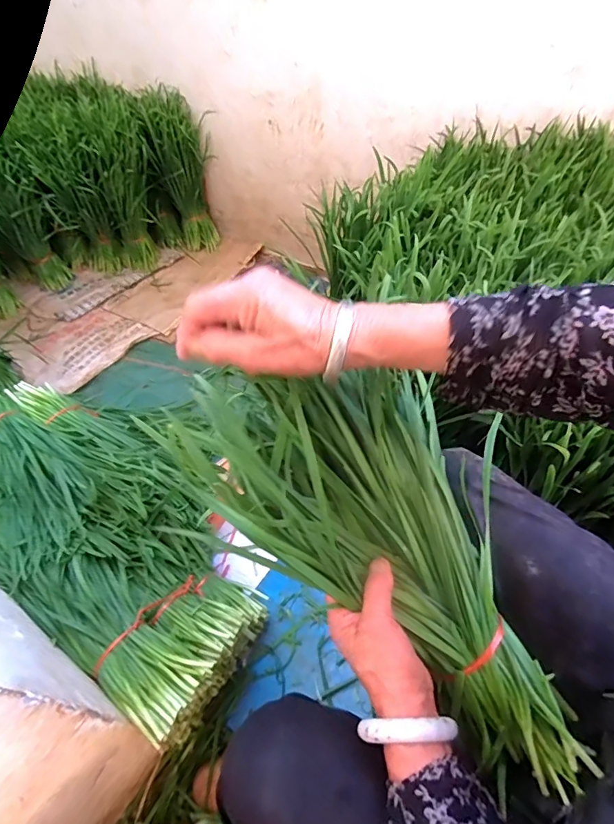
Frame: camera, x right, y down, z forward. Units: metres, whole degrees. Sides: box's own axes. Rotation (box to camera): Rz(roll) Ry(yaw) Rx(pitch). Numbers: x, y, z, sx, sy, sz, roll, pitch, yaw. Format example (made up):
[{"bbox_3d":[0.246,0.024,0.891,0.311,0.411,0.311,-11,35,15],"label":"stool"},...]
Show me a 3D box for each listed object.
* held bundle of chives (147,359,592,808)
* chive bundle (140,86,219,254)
[{"bbox_3d":[0.099,0.109,0.403,0.408,0.065,0.210,42,60,-3],"label":"held bundle of chives"},{"bbox_3d":[-0.435,-0.836,1.569,0.168,0.468,0.161,-16,51,-8],"label":"chive bundle"}]

